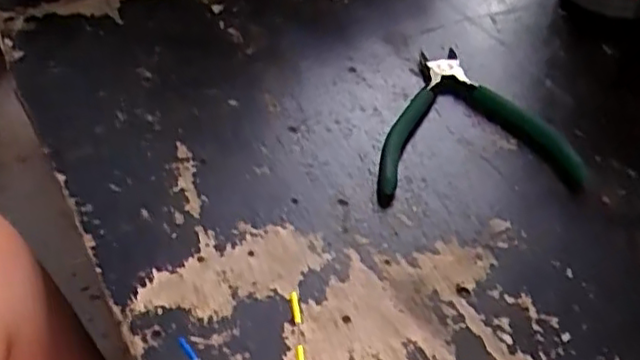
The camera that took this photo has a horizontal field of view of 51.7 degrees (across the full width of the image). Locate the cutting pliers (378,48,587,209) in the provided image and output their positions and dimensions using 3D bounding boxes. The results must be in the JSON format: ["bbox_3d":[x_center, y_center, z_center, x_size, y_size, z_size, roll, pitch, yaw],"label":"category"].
[{"bbox_3d":[0.101,-0.042,0.448,0.131,0.013,0.137,-1,46,0],"label":"cutting pliers"}]

